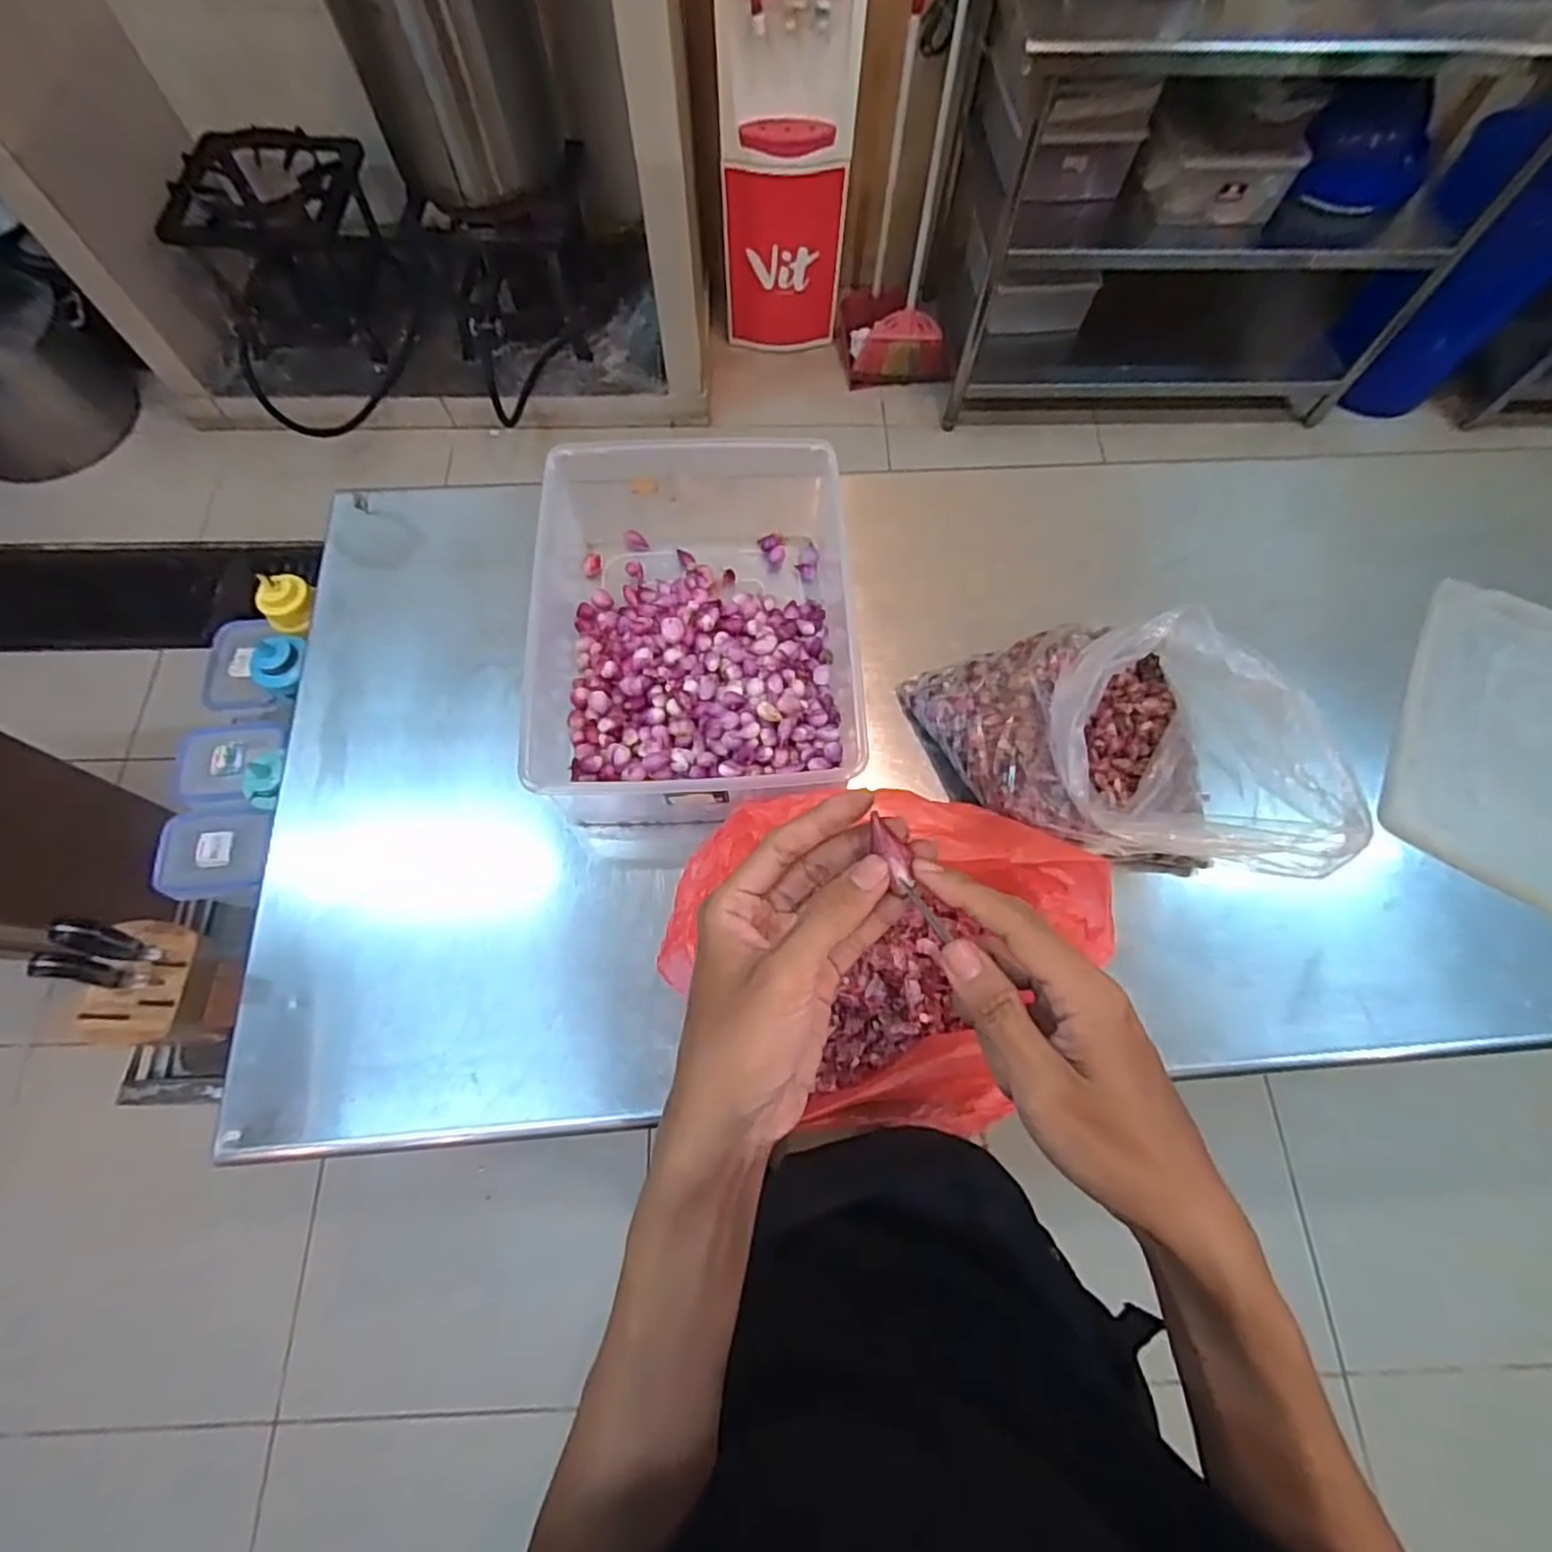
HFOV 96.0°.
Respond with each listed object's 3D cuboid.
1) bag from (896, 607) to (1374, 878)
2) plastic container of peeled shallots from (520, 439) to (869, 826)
[{"bbox_3d":[0.290,-0.037,0.625,0.336,0.140,0.216,16,70,5],"label":"bag"},{"bbox_3d":[-0.086,-0.150,0.687,0.289,0.115,0.379,-2,69,-2],"label":"plastic container of peeled shallots"}]

